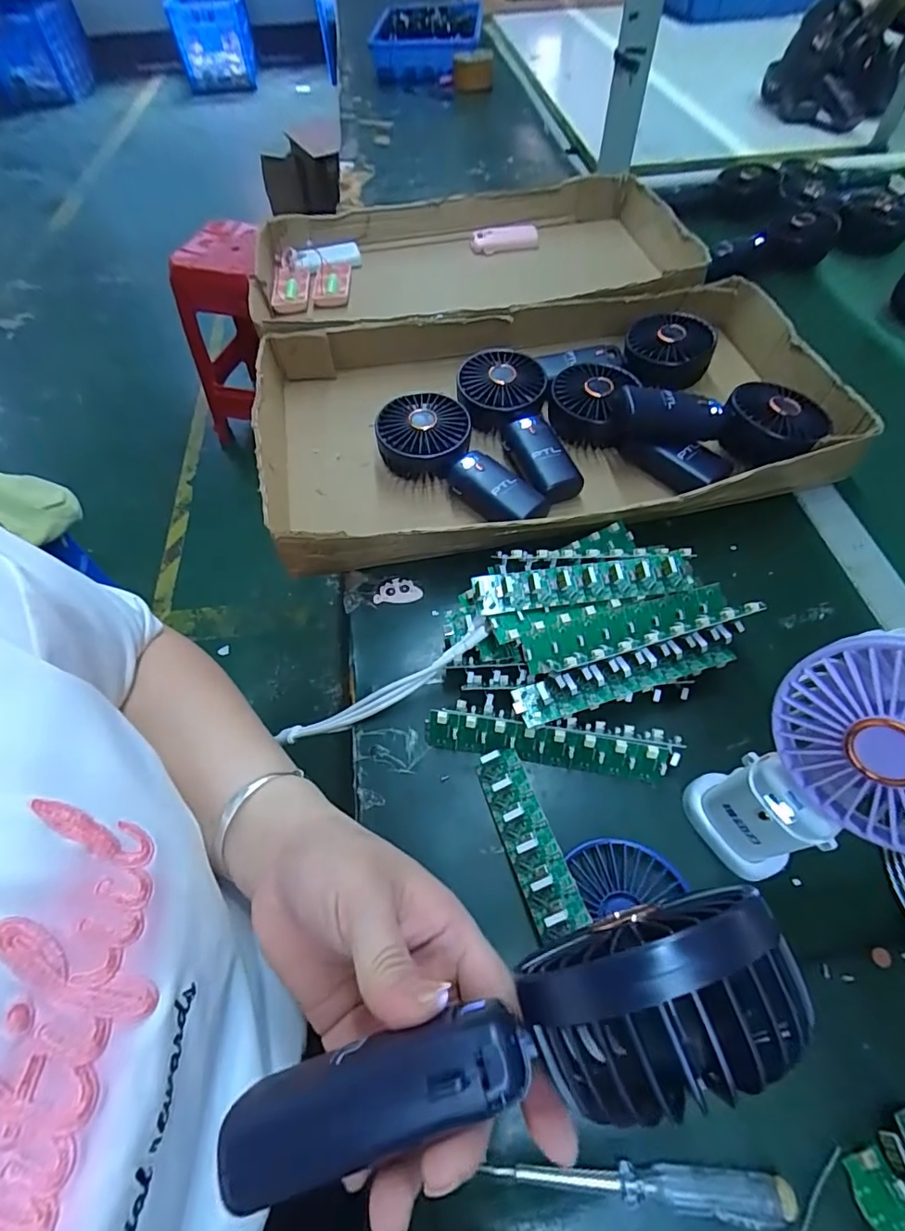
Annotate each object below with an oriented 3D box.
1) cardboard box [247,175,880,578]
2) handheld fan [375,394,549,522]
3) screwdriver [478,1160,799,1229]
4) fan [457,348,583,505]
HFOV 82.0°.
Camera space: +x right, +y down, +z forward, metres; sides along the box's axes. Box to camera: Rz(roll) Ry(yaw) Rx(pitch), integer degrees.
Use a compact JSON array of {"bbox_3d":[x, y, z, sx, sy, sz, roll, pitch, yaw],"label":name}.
[{"bbox_3d":[0.067,-0.316,0.575,0.532,0.060,0.593,-9,58,-3],"label":"cardboard box"},{"bbox_3d":[0.012,-0.146,0.482,0.180,0.043,0.086,29,64,19],"label":"handheld fan"},{"bbox_3d":[0.086,0.262,0.239,0.132,0.013,0.016,1,58,3],"label":"screwdriver"},{"bbox_3d":[0.060,-0.183,0.501,0.085,0.048,0.181,-10,58,-4],"label":"fan"}]

